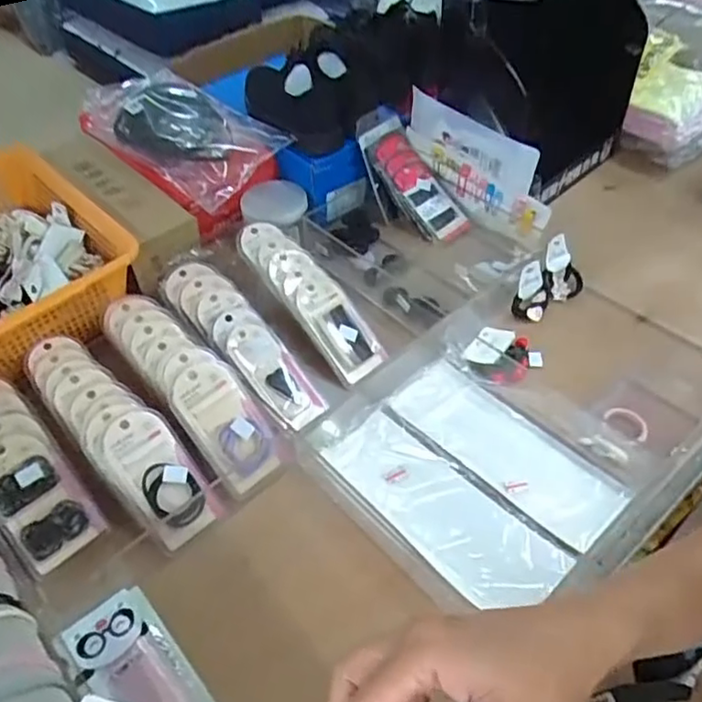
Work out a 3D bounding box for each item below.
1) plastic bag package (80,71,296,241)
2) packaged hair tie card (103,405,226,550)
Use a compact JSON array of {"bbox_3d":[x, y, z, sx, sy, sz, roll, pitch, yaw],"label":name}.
[{"bbox_3d":[-0.256,-0.311,0.927,0.312,0.101,0.174,32,58,28],"label":"plastic bag package"},{"bbox_3d":[-0.191,0.124,0.625,0.068,0.025,0.141,-34,93,-24],"label":"packaged hair tie card"}]

